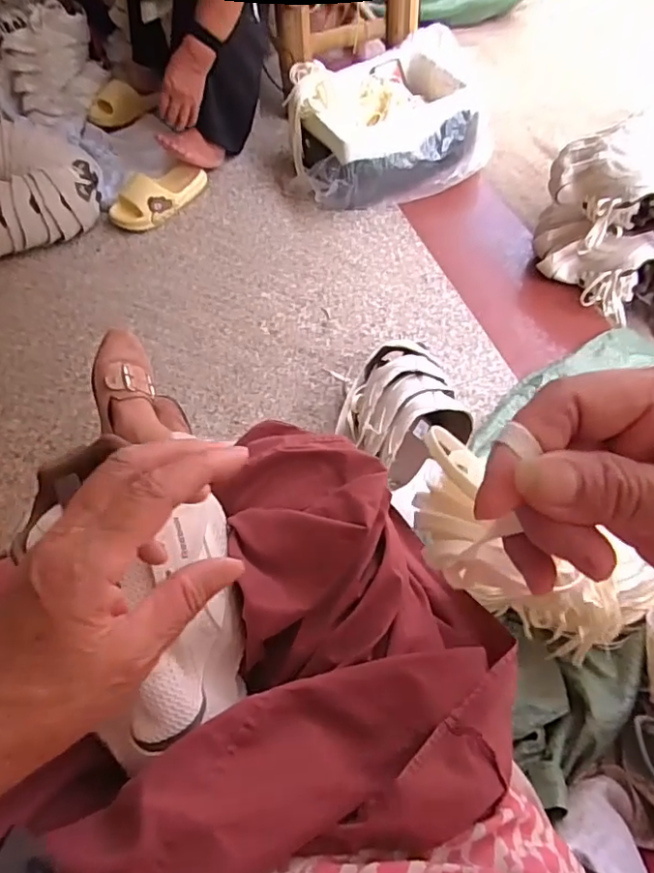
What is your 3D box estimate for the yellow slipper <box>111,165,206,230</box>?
[{"bbox_3d":[-0.389,-0.569,1.291,0.095,0.078,0.233,34,67,22],"label":"yellow slipper"}]

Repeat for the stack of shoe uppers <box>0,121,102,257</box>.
[{"bbox_3d":[-0.758,-0.562,1.272,0.437,0.136,0.299,-20,60,-7],"label":"stack of shoe uppers"}]

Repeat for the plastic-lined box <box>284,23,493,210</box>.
[{"bbox_3d":[0.150,-0.729,1.303,0.471,0.201,0.347,-16,59,-6],"label":"plastic-lined box"}]

